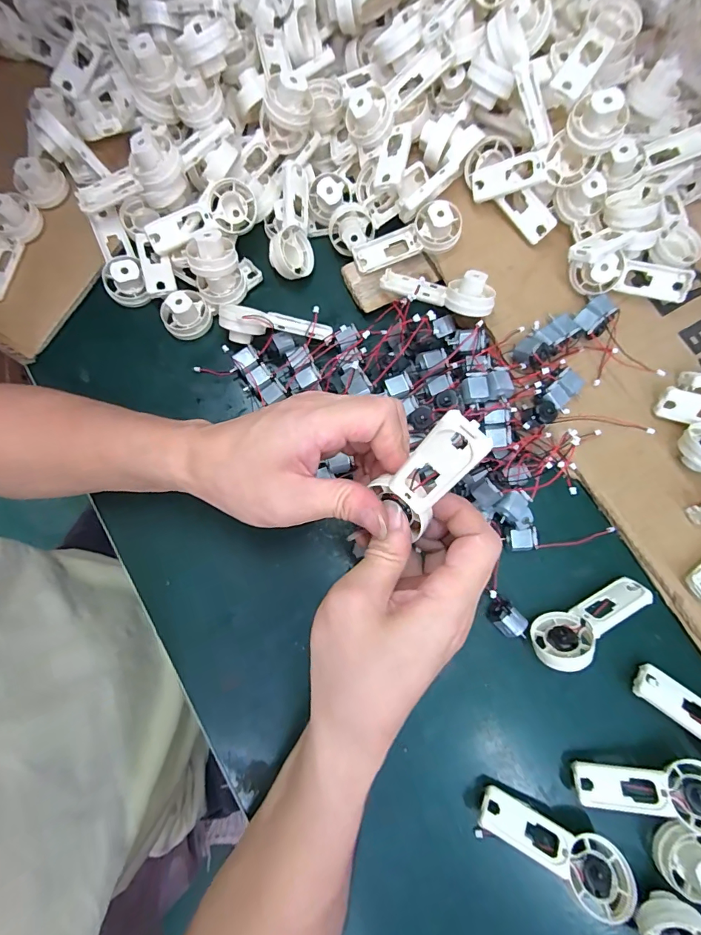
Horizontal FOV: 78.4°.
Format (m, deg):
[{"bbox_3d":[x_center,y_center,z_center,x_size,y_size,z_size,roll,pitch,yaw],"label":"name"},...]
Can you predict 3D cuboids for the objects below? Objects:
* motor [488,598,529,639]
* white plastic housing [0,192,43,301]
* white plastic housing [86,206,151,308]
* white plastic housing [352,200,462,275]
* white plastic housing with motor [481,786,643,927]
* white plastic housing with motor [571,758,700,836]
[{"bbox_3d":[0.114,0.111,0.314,0.018,0.017,0.030,-41,81,-10],"label":"motor"},{"bbox_3d":[-0.297,-0.191,0.363,0.027,0.032,0.093,22,77,4],"label":"white plastic housing"},{"bbox_3d":[-0.201,-0.182,0.371,0.032,0.028,0.085,-20,77,-6],"label":"white plastic housing"},{"bbox_3d":[0.047,-0.193,0.360,0.091,0.025,0.031,-17,79,12],"label":"white plastic housing"},{"bbox_3d":[0.130,0.245,0.278,0.094,0.020,0.038,26,52,13],"label":"white plastic housing with motor"},{"bbox_3d":[0.200,0.212,0.285,0.094,0.030,0.036,7,76,0],"label":"white plastic housing with motor"}]

